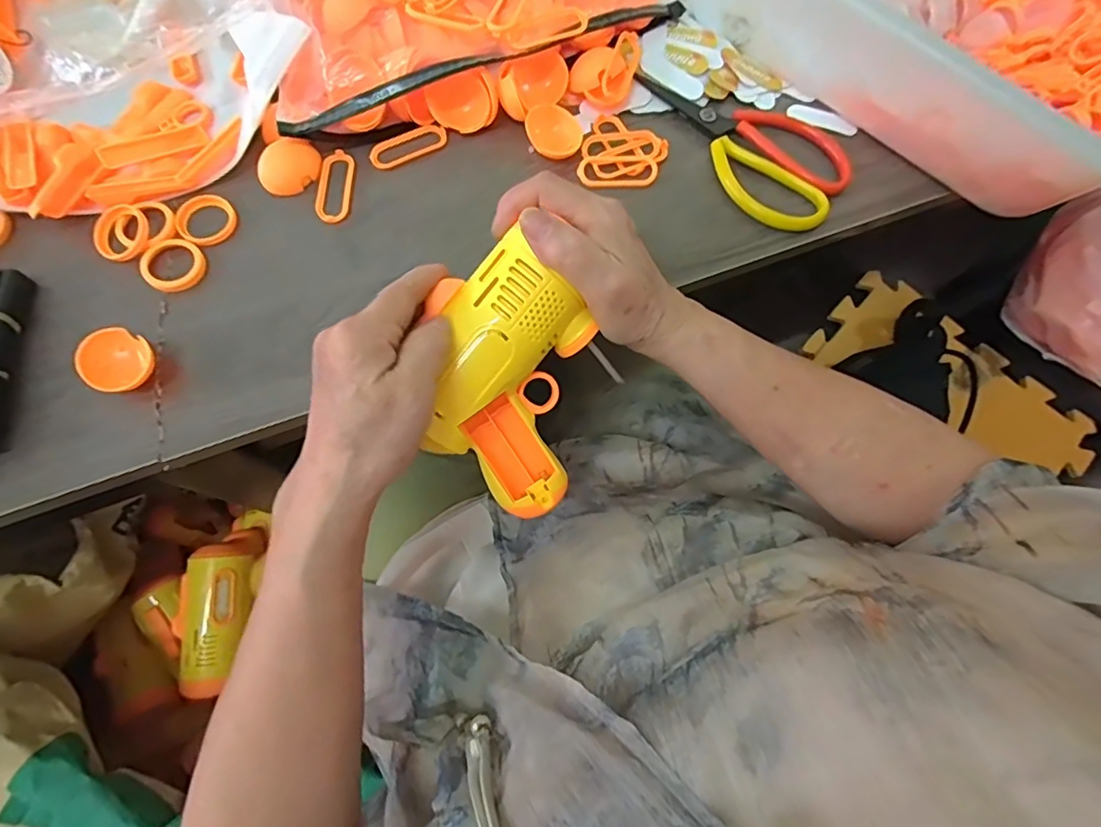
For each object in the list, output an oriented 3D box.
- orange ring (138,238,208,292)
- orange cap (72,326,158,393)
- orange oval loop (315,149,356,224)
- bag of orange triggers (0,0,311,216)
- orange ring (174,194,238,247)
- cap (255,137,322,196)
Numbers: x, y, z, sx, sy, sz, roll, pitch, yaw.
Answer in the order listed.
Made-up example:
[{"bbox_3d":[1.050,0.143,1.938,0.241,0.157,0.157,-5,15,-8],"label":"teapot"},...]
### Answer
[{"bbox_3d":[-0.234,-0.093,0.335,0.034,0.005,0.036,1,72,-2],"label":"orange ring"},{"bbox_3d":[-0.244,-0.029,0.307,0.040,0.019,0.035,28,73,7],"label":"orange cap"},{"bbox_3d":[-0.144,-0.152,0.362,0.022,0.005,0.057,1,72,-2],"label":"orange oval loop"},{"bbox_3d":[-0.295,-0.221,0.359,0.196,0.040,0.234,39,75,10],"label":"bag of orange triggers"},{"bbox_3d":[-0.222,-0.125,0.348,0.035,0.004,0.036,1,72,-2],"label":"orange ring"},{"bbox_3d":[-0.174,-0.166,0.360,0.032,0.012,0.042,38,75,10],"label":"cap"}]

